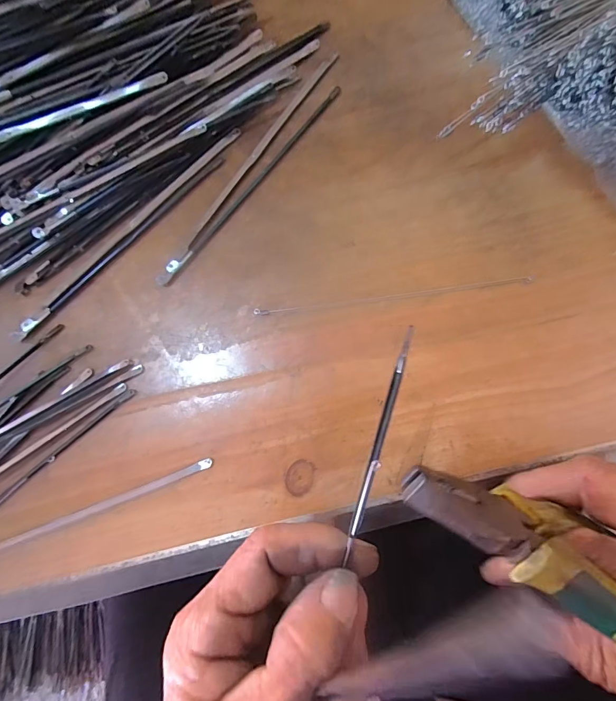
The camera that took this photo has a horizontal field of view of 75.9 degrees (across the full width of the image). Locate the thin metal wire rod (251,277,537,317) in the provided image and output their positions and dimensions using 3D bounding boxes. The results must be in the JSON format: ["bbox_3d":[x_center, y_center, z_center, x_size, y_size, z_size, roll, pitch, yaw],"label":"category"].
[{"bbox_3d":[0.051,-0.033,0.240,0.168,0.005,0.004,-7,83,0],"label":"thin metal wire rod"}]

